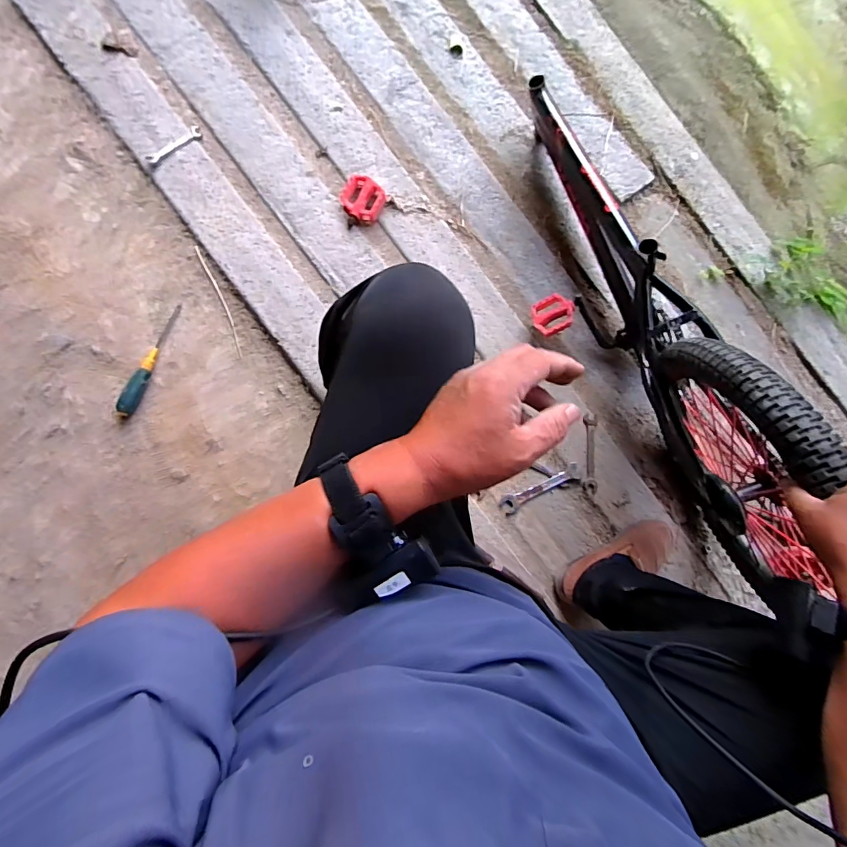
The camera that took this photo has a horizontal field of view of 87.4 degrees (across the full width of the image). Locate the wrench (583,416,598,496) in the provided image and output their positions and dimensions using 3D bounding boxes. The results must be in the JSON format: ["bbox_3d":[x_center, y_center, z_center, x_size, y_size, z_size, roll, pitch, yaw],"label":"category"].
[{"bbox_3d":[0.344,0.065,0.911,0.031,0.008,0.162,0,85,-9],"label":"wrench"}]

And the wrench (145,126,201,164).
[{"bbox_3d":[-0.468,-0.522,0.834,0.112,0.005,0.020,-44,97,-15],"label":"wrench"}]

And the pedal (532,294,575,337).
[{"bbox_3d":[0.254,-0.211,0.868,0.079,0.018,0.079,-22,70,30],"label":"pedal"}]

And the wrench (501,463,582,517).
[{"bbox_3d":[0.237,0.131,0.892,0.174,0.009,0.037,-28,90,-10],"label":"wrench"}]

